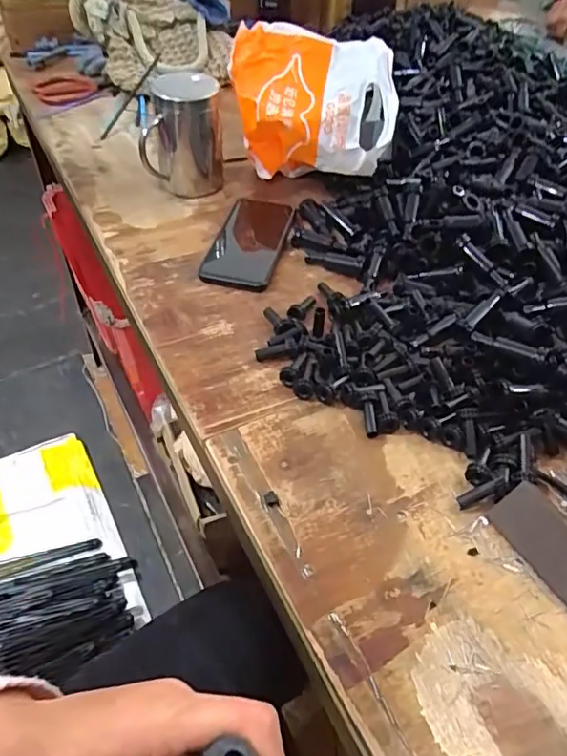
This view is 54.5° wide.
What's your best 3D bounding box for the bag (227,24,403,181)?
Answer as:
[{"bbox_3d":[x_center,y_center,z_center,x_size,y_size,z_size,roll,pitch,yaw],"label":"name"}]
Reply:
[{"bbox_3d":[0.033,-0.321,0.673,0.199,0.150,0.116,9,48,4],"label":"bag"}]

